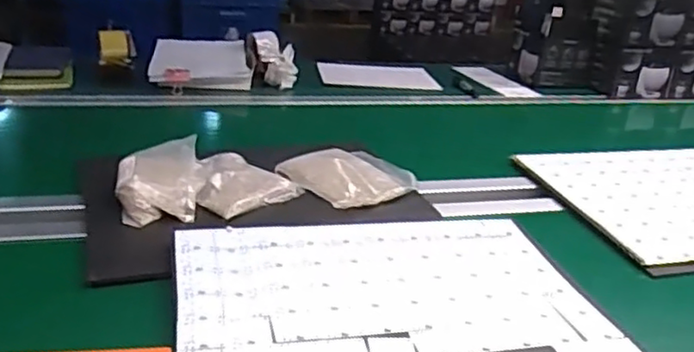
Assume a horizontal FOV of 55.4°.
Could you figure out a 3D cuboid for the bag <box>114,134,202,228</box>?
[{"bbox_3d":[-0.268,0.006,0.948,0.120,0.052,0.168,-2,25,-15],"label":"bag"}]

